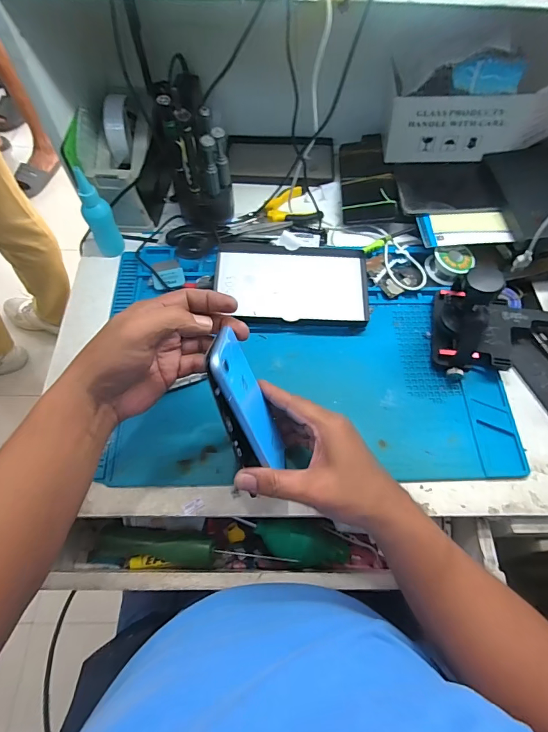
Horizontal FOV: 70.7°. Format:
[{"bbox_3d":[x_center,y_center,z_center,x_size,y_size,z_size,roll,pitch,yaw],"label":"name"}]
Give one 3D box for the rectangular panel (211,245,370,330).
[{"bbox_3d":[0.023,-0.109,0.511,0.197,0.020,0.122,5,64,2],"label":"rectangular panel"}]

